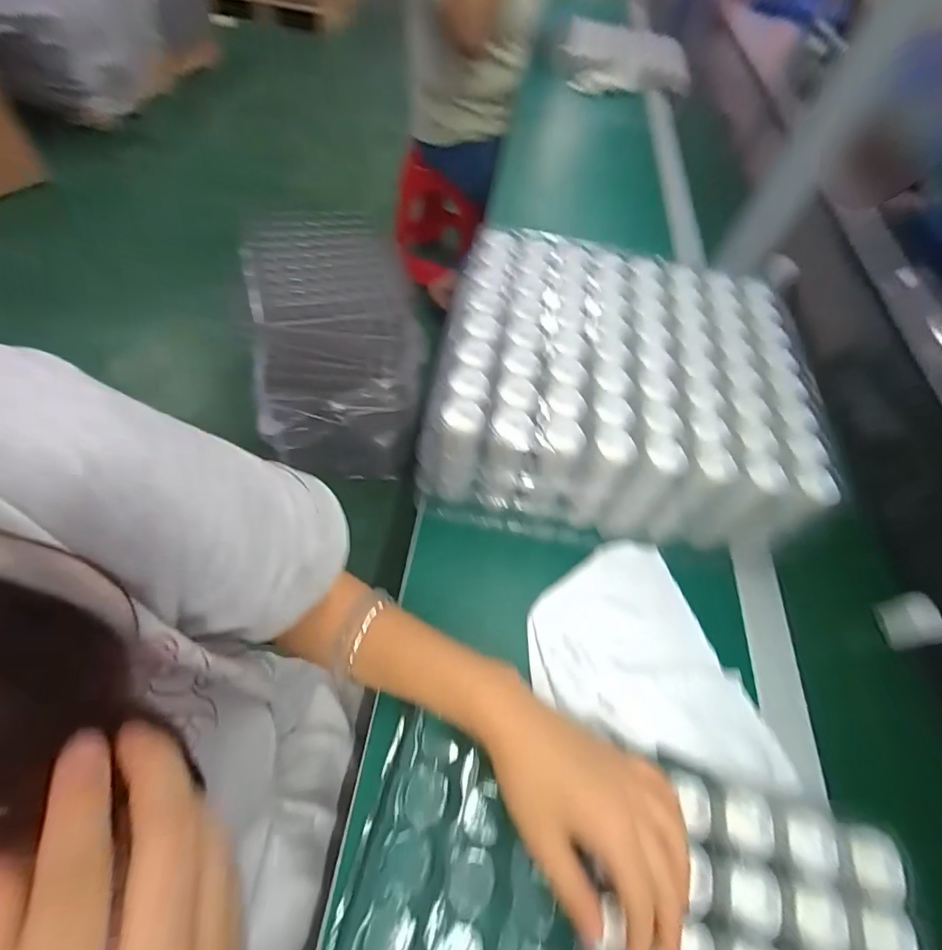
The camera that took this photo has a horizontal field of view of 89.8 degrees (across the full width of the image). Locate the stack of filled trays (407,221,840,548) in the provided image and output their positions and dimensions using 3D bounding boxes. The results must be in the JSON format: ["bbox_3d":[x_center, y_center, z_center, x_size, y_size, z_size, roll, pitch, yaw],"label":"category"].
[{"bbox_3d":[0.142,-0.091,0.485,0.329,0.127,0.307,10,57,0],"label":"stack of filled trays"}]

